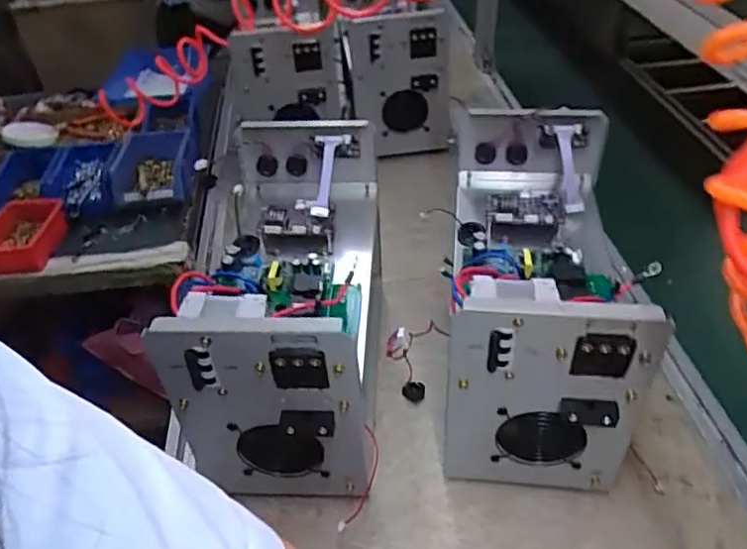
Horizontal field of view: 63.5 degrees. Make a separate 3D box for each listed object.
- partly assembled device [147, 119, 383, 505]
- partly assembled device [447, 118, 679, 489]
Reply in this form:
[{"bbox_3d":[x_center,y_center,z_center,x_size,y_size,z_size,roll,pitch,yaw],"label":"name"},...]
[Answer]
[{"bbox_3d":[-0.092,0.033,0.728,0.184,0.284,0.387,-1,41,3],"label":"partly assembled device"},{"bbox_3d":[0.189,0.014,0.723,0.184,0.280,0.403,3,42,8],"label":"partly assembled device"}]

